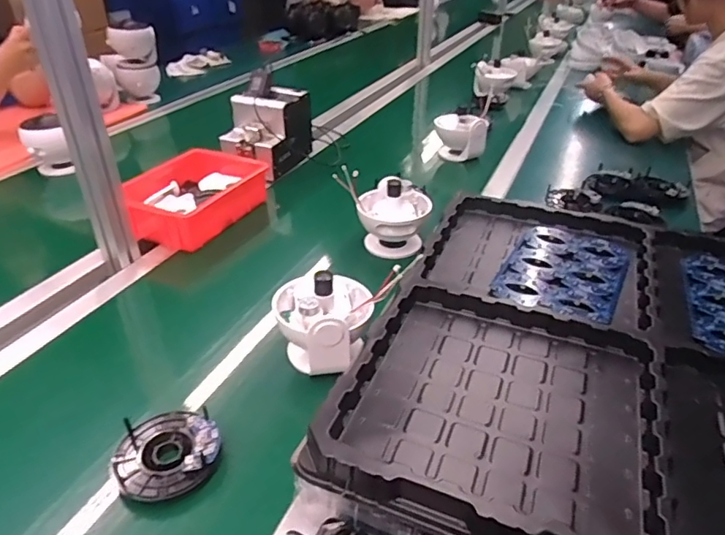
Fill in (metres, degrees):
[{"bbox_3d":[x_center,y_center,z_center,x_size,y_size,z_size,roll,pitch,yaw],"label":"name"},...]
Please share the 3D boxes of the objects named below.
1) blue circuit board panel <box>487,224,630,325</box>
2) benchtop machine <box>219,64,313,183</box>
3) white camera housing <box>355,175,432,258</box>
[{"bbox_3d":[0.262,0.000,0.693,0.139,0.010,0.203,18,38,24],"label":"blue circuit board panel"},{"bbox_3d":[-0.203,-0.295,1.127,0.138,0.164,0.195,14,37,19],"label":"benchtop machine"},{"bbox_3d":[0.048,-0.080,0.869,0.110,0.116,0.092,10,35,13],"label":"white camera housing"}]

